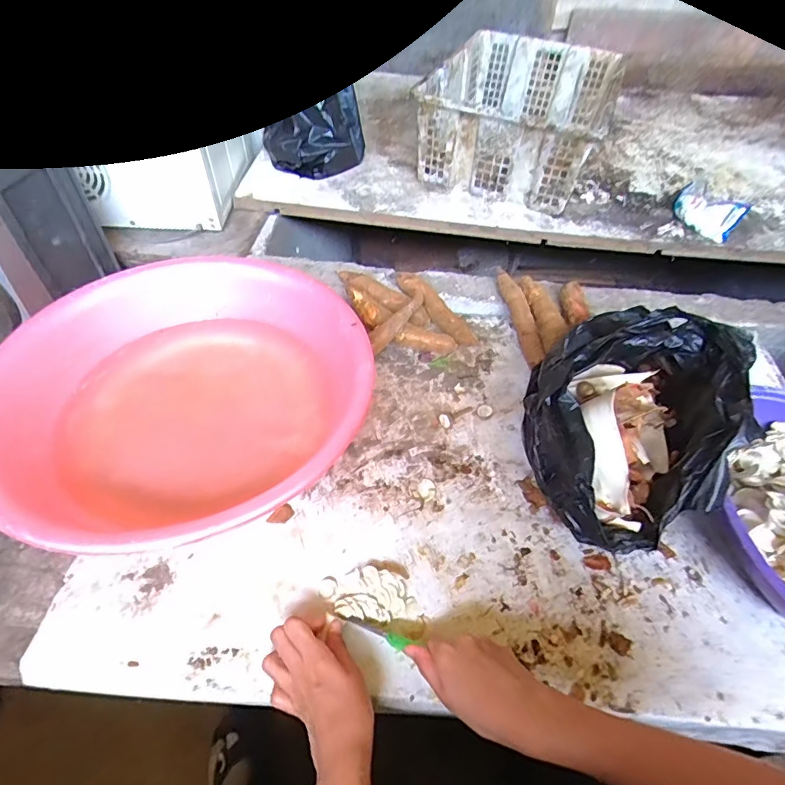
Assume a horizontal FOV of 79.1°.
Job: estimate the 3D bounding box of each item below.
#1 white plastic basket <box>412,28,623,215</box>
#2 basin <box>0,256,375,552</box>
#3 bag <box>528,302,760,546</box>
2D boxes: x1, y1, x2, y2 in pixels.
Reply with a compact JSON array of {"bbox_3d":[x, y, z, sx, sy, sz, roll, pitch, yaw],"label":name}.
[{"bbox_3d":[0.273,-0.592,0.997,0.332,0.157,0.480,18,52,12],"label":"white plastic basket"},{"bbox_3d":[-0.240,0.000,0.568,0.406,0.107,0.416,1,50,-1],"label":"basin"},{"bbox_3d":[0.272,0.024,0.555,0.210,0.129,0.309,29,55,20],"label":"bag"}]

